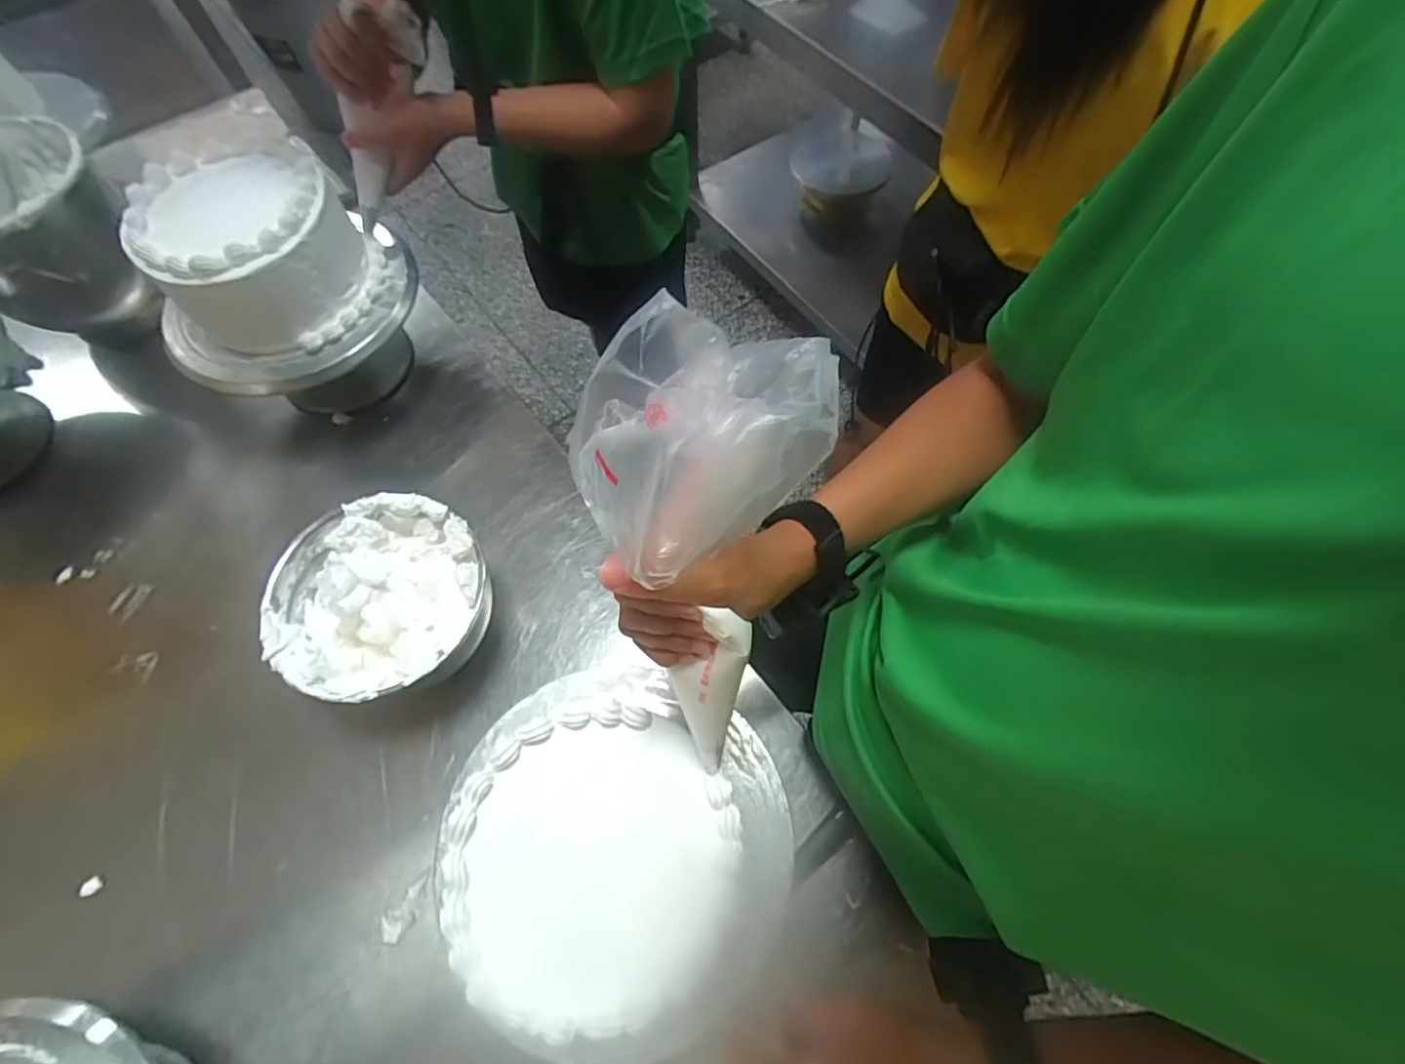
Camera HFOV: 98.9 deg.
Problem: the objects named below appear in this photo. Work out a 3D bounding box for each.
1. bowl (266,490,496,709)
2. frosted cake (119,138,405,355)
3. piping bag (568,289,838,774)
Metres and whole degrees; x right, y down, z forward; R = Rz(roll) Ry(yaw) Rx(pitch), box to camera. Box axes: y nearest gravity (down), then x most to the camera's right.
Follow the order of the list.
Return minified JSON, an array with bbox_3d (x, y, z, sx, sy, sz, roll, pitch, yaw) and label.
[{"bbox_3d":[-0.322,0.080,0.638,0.201,0.121,0.196,0,66,1],"label":"bowl"},{"bbox_3d":[-0.478,-0.314,0.666,0.211,0.125,0.192,0,66,1],"label":"frosted cake"},{"bbox_3d":[0.006,0.027,0.315,0.117,0.261,0.109,-6,34,-3],"label":"piping bag"}]

